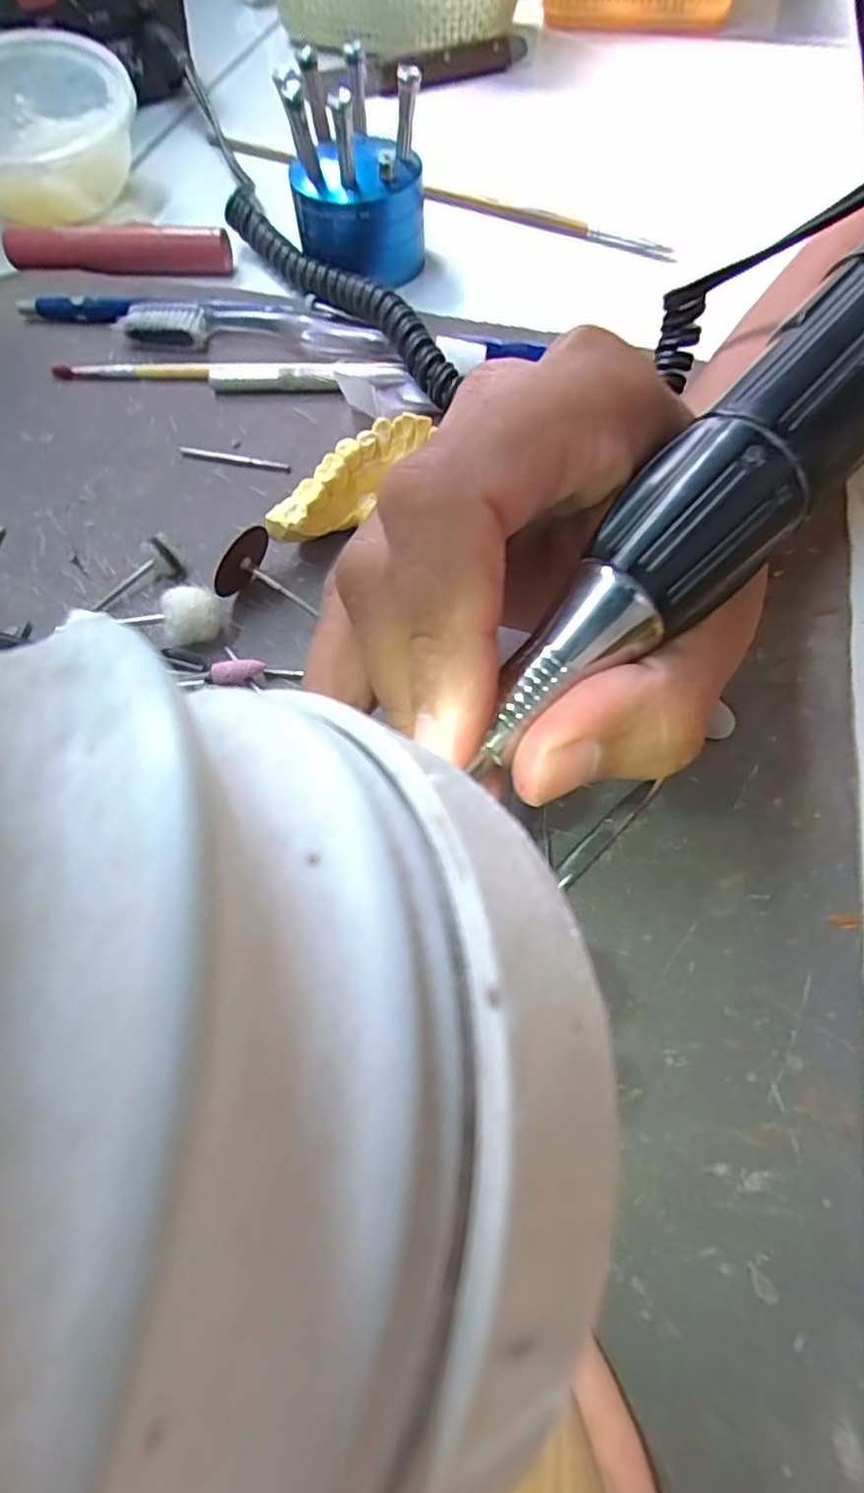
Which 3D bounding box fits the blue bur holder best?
[{"bbox_3d":[-0.032,-0.253,0.280,0.055,0.059,0.054,3,64,5],"label":"blue bur holder"}]

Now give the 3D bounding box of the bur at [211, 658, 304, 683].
[{"bbox_3d":[-0.054,-0.023,0.199,0.026,0.007,0.005,-2,63,-15],"label":"bur"}]

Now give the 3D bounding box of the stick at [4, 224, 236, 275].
[{"bbox_3d":[-0.150,-0.237,0.307,0.106,0.012,0.016,1,64,4],"label":"stick"}]

